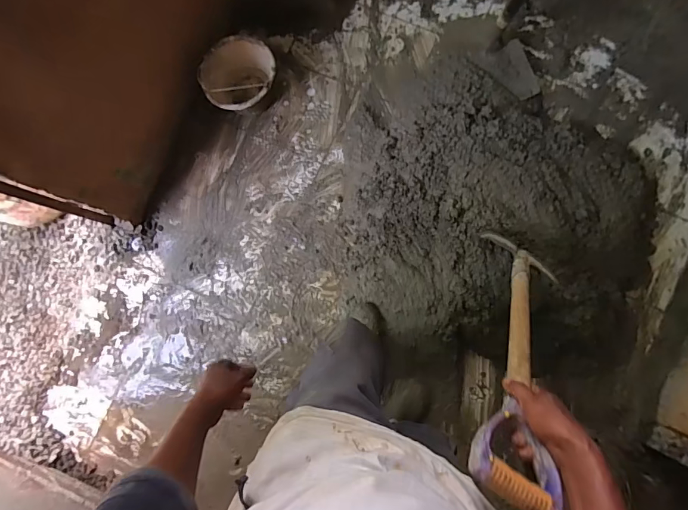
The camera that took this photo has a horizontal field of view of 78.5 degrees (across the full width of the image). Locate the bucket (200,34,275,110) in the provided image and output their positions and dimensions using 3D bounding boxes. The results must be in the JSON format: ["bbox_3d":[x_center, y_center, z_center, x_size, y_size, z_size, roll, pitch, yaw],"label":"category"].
[{"bbox_3d":[-0.338,-0.586,1.432,0.238,0.187,0.236,-1,83,6],"label":"bucket"}]

